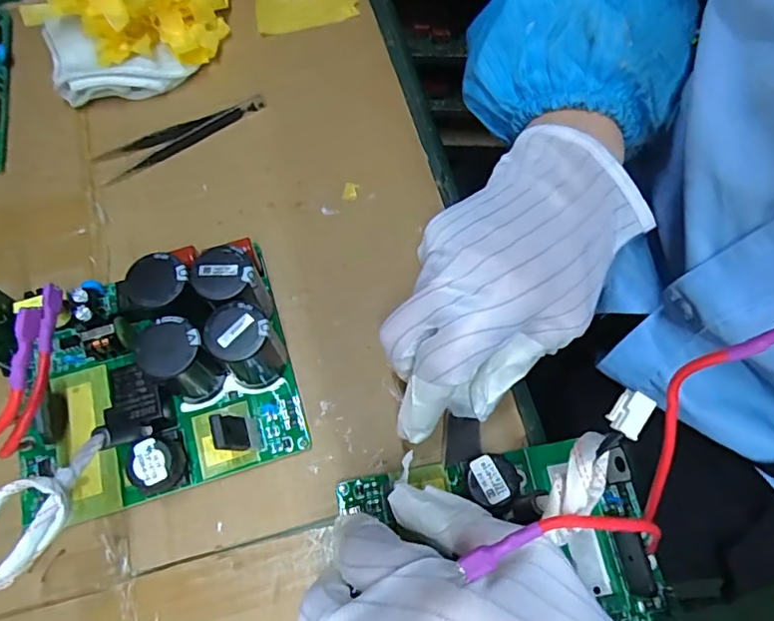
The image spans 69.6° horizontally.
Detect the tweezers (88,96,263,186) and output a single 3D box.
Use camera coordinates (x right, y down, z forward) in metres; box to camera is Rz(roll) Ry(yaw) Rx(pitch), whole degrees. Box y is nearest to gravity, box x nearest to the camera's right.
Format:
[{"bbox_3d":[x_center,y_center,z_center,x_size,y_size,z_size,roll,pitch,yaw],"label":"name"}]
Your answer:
[{"bbox_3d":[-0.129,-0.111,0.349,0.109,0.011,0.021,-25,70,-9],"label":"tweezers"}]

